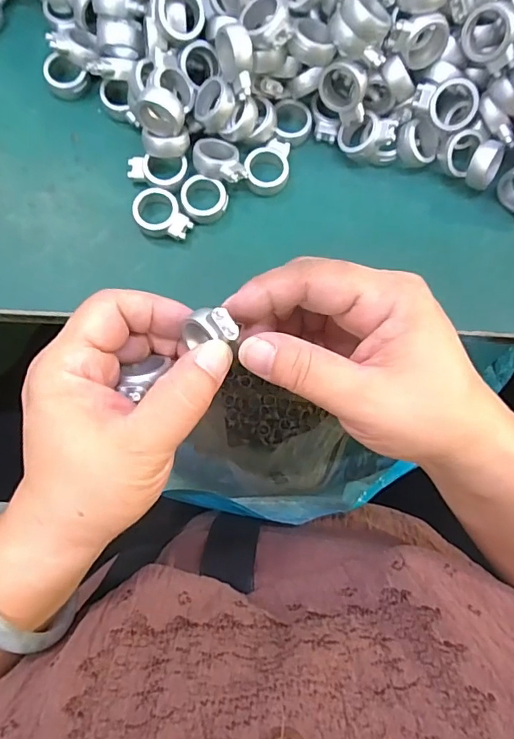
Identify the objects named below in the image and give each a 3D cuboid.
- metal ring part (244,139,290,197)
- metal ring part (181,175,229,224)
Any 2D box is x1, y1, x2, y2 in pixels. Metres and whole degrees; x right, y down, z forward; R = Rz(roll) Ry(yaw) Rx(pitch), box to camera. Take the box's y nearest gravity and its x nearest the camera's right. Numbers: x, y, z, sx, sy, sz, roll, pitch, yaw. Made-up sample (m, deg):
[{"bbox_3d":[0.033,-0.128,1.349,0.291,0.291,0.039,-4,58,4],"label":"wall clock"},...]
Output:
[{"bbox_3d":[0.006,-0.119,0.285,0.025,0.012,0.031,4,80,-1],"label":"metal ring part"},{"bbox_3d":[-0.031,-0.097,0.280,0.026,0.009,0.024,0,80,-1],"label":"metal ring part"}]

